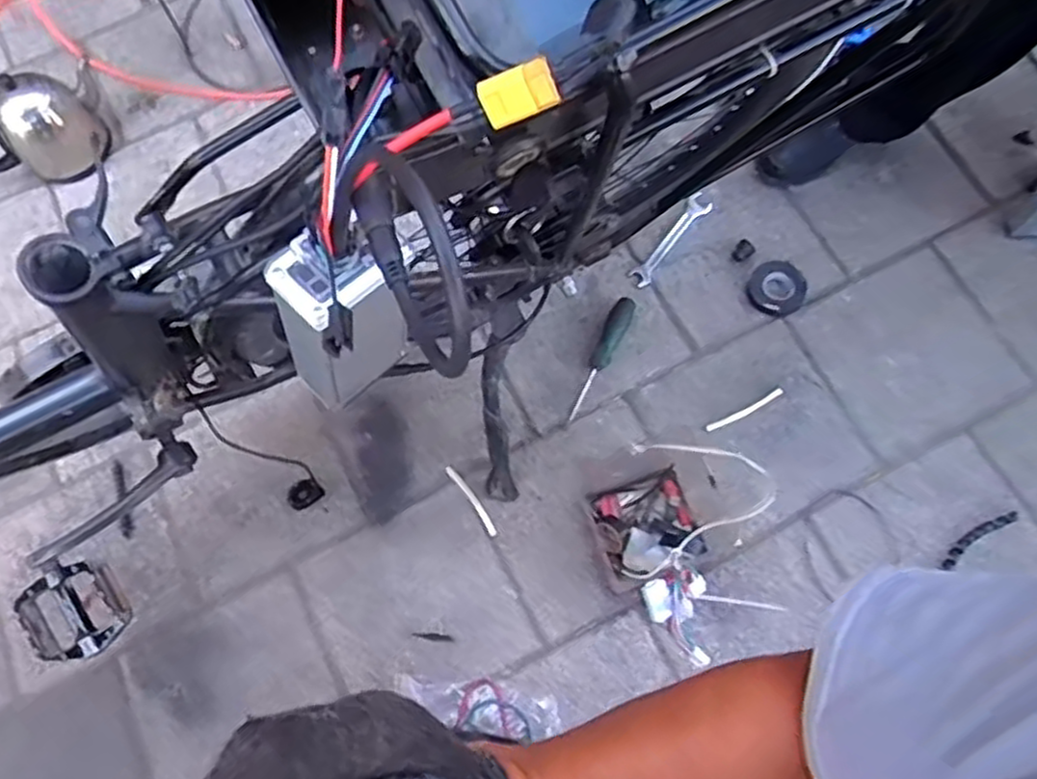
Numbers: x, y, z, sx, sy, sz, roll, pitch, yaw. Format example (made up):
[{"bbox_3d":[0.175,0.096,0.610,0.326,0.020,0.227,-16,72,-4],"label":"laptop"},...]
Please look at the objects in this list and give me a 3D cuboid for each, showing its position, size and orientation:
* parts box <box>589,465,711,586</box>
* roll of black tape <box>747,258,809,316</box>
[{"bbox_3d":[0.163,0.174,0.971,0.125,0.069,0.127,-20,72,-3],"label":"parts box"},{"bbox_3d":[0.368,-0.145,1.077,0.080,0.025,0.076,-1,72,4],"label":"roll of black tape"}]

